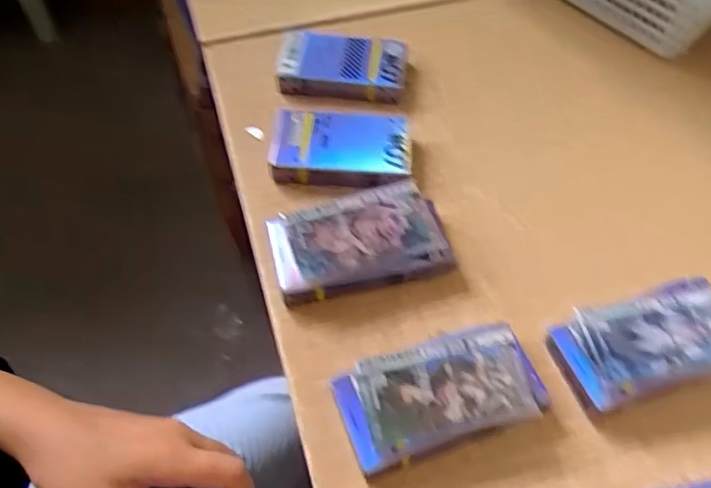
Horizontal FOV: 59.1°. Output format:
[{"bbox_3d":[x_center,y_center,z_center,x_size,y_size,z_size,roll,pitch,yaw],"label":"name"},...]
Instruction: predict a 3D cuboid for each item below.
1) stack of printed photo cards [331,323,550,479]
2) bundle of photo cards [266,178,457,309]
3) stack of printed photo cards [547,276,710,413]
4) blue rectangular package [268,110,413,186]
[{"bbox_3d":[0.053,0.094,0.387,0.121,0.036,0.060,-13,57,-11],"label":"stack of printed photo cards"},{"bbox_3d":[0.003,0.000,0.448,0.121,0.034,0.066,-11,57,-9],"label":"bundle of photo cards"},{"bbox_3d":[0.192,0.066,0.410,0.118,0.031,0.063,-13,58,-11],"label":"stack of printed photo cards"},{"bbox_3d":[-0.011,-0.075,0.508,0.111,0.022,0.069,5,56,1],"label":"blue rectangular package"}]

